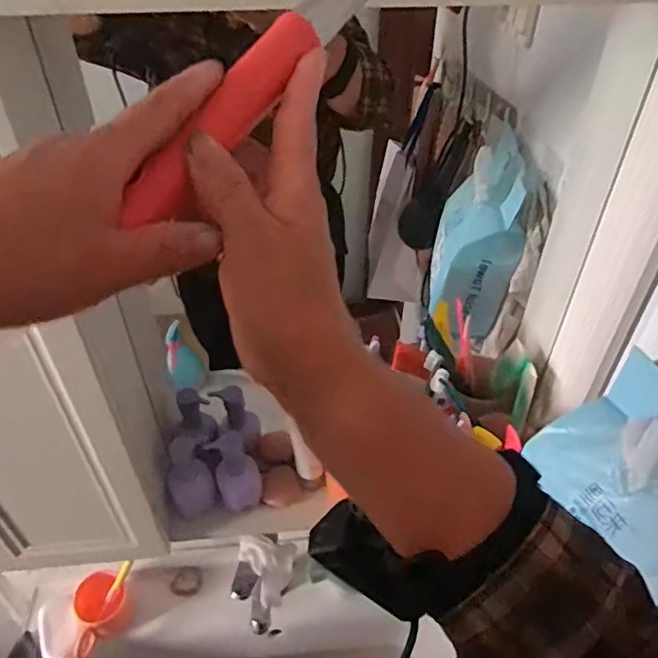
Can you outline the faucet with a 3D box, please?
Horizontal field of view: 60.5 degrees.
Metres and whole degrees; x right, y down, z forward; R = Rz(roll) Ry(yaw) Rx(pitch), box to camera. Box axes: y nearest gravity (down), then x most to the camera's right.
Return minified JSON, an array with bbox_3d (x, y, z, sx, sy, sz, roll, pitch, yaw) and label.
[{"bbox_3d":[-0.096,0.357,0.789,0.075,0.107,0.089,8,44,7],"label":"faucet"}]

